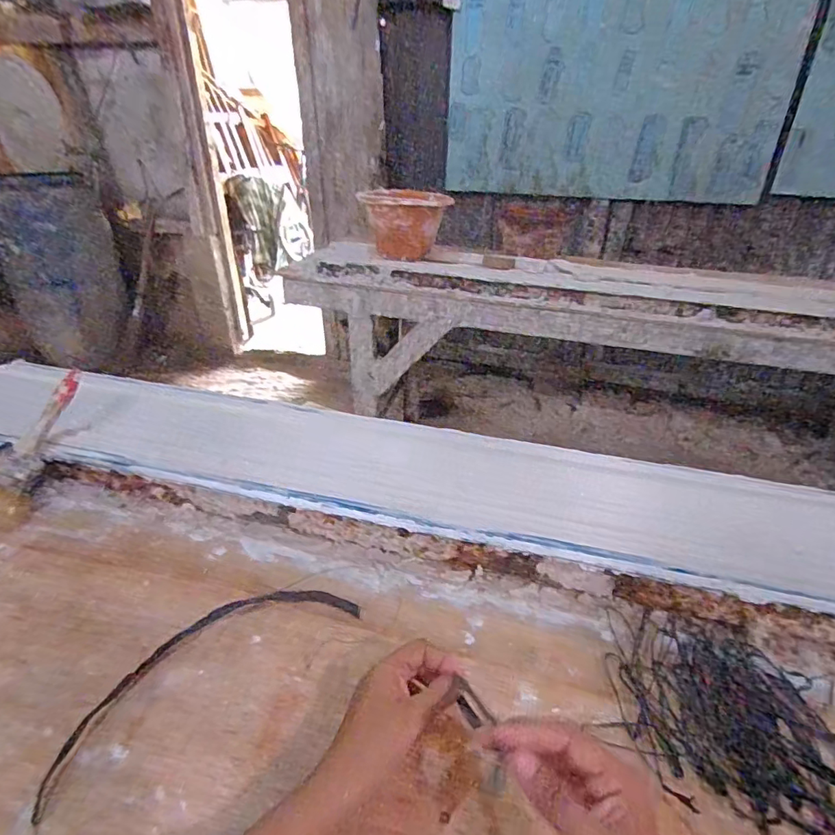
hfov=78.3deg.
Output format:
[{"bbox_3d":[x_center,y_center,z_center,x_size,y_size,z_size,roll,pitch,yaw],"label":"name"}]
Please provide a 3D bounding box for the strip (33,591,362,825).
[{"bbox_3d":[-0.188,0.216,0.461,0.271,0.011,0.096,-22,38,-33],"label":"strip"}]

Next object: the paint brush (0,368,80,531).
[{"bbox_3d":[-0.484,0.034,0.639,0.084,0.022,0.205,11,70,16],"label":"paint brush"}]

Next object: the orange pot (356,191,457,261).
[{"bbox_3d":[-0.031,-0.550,1.449,0.214,0.177,0.209,-14,34,-22],"label":"orange pot"}]

